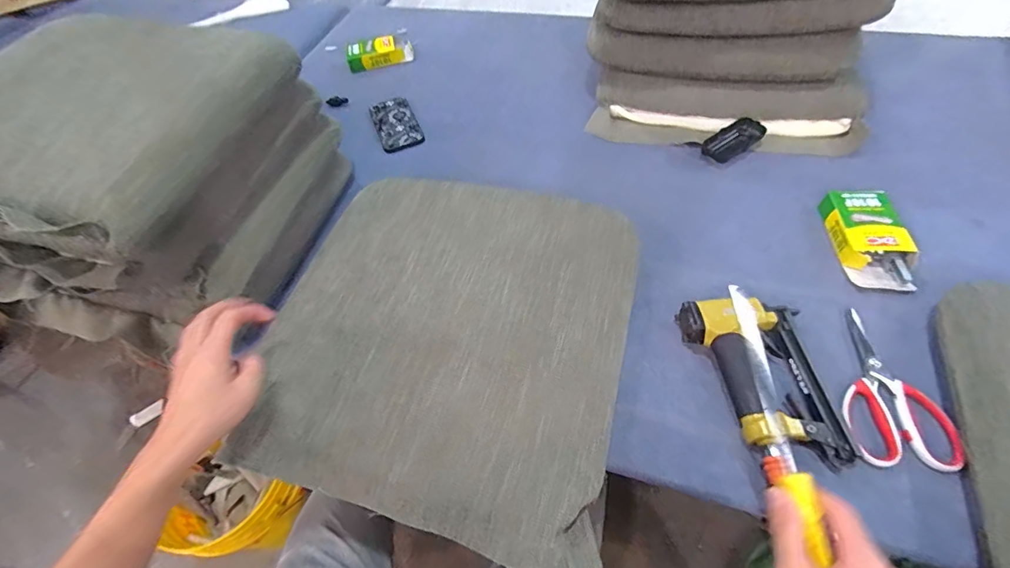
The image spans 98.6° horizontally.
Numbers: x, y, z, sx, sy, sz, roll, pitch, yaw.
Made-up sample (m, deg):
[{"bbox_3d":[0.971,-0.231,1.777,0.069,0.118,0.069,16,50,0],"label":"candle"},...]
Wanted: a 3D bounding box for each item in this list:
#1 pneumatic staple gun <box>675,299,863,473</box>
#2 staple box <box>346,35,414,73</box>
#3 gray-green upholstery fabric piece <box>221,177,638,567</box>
[{"bbox_3d":[0.293,0.104,0.494,0.142,0.054,0.185,-3,55,3],"label":"pneumatic staple gun"},{"bbox_3d":[-0.285,-0.526,0.996,0.151,0.046,0.060,-18,55,-7],"label":"staple box"},{"bbox_3d":[-0.073,0.043,0.530,0.416,0.022,0.437,9,57,12],"label":"gray-green upholstery fabric piece"}]

